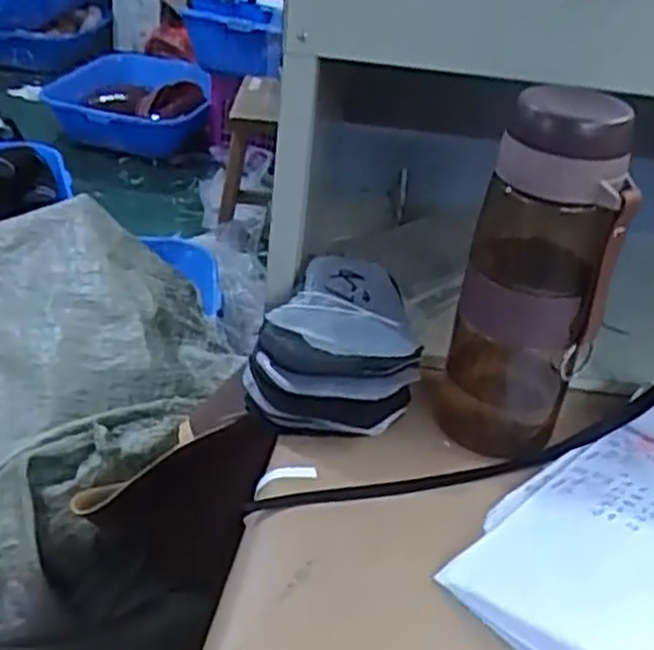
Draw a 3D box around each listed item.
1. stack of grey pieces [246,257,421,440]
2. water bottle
[{"bbox_3d":[0.007,0.014,0.528,0.102,0.075,0.105,10,34,5],"label":"stack of grey pieces"},{"bbox_3d":[0.122,-0.031,0.474,0.073,0.205,0.069,6,34,-2],"label":"water bottle"}]

